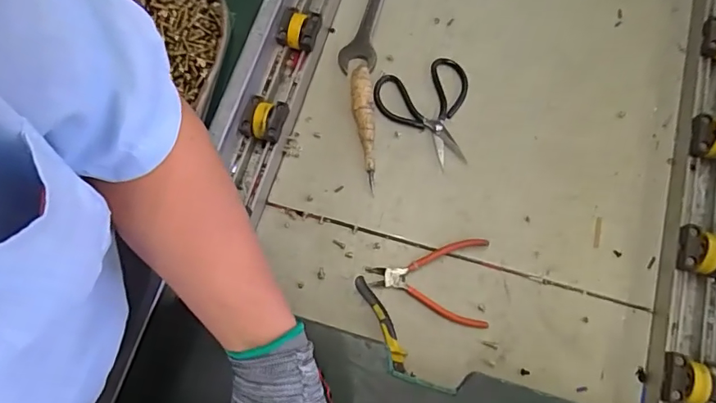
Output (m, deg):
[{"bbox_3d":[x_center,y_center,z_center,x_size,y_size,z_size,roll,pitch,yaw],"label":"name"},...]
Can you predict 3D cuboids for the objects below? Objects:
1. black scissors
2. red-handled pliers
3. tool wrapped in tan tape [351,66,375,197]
[{"bbox_3d":[0.086,-0.129,0.670,0.127,0.016,0.157,5,72,2],"label":"black scissors"},{"bbox_3d":[0.086,0.097,0.600,0.146,0.009,0.106,3,72,1],"label":"red-handled pliers"},{"bbox_3d":[0.009,-0.101,0.659,0.029,0.035,0.172,-4,72,-1],"label":"tool wrapped in tan tape"}]

